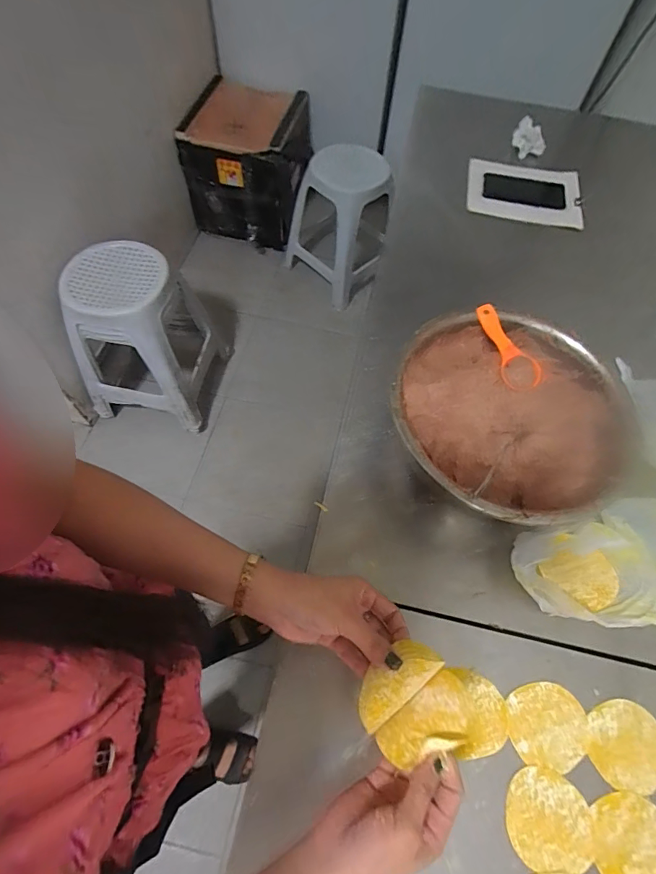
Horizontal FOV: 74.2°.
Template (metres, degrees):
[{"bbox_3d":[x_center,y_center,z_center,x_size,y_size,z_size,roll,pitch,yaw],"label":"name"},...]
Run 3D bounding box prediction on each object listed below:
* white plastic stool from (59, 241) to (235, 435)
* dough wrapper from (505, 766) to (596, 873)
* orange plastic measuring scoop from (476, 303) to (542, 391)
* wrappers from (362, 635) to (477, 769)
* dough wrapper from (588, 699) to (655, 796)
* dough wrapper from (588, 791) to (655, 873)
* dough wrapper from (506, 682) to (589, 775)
[{"bbox_3d":[-0.561,-0.317,1.344,0.364,0.537,0.369,8,62,2],"label":"white plastic stool"},{"bbox_3d":[0.219,0.376,0.428,0.084,0.004,0.078,1,61,-1],"label":"dough wrapper"},{"bbox_3d":[0.213,-0.107,0.510,0.042,0.026,0.108,-11,63,-8],"label":"orange plastic measuring scoop"},{"bbox_3d":[0.070,0.213,0.350,0.084,0.045,0.076,-21,64,-13],"label":"wrappers"},{"bbox_3d":[0.318,0.325,0.457,0.081,0.004,0.080,1,61,-1],"label":"dough wrapper"},{"bbox_3d":[0.300,0.396,0.421,0.079,0.004,0.076,1,61,-1],"label":"dough wrapper"},{"bbox_3d":[0.235,0.307,0.462,0.083,0.004,0.076,1,61,-1],"label":"dough wrapper"}]

